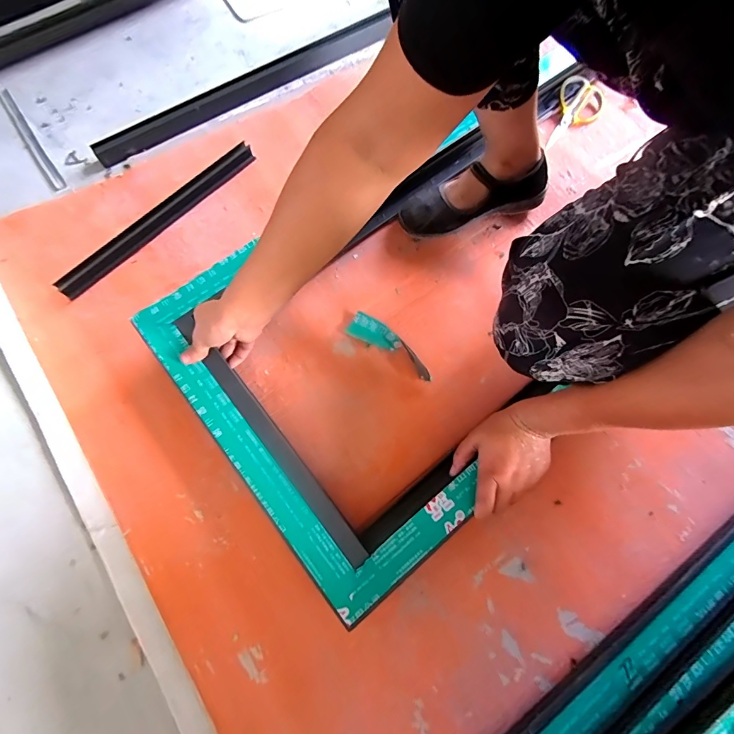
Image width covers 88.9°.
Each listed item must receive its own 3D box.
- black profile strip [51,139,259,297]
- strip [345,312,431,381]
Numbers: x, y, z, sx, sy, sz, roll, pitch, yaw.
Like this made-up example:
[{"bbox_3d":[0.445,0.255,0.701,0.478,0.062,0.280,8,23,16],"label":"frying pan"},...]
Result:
[{"bbox_3d":[-0.343,-0.251,0.624,0.025,0.022,0.379,43,78,11],"label":"black profile strip"},{"bbox_3d":[0.037,-0.034,0.571,0.148,0.013,0.038,34,76,9],"label":"strip"}]

